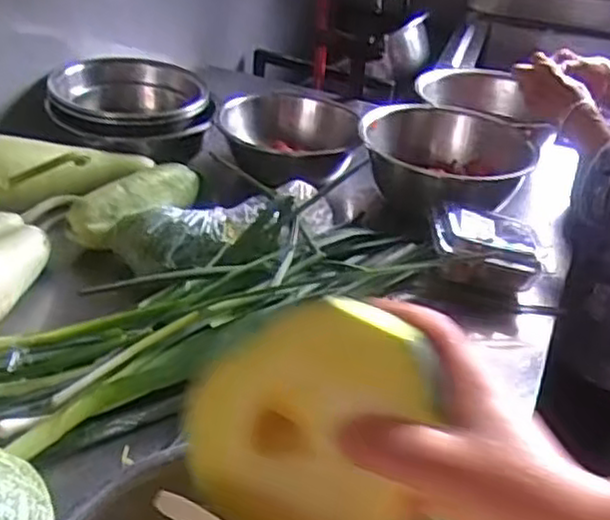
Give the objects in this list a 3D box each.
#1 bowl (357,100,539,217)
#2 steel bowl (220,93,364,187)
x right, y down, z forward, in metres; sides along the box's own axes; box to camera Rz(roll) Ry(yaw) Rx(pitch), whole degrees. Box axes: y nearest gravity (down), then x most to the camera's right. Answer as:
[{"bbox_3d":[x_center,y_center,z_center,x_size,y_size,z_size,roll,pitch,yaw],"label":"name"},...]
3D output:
[{"bbox_3d":[0.183,-0.120,0.992,0.217,0.101,0.250,19,34,19],"label":"bowl"},{"bbox_3d":[-0.018,-0.170,1.035,0.203,0.073,0.172,2,33,-8],"label":"steel bowl"}]

